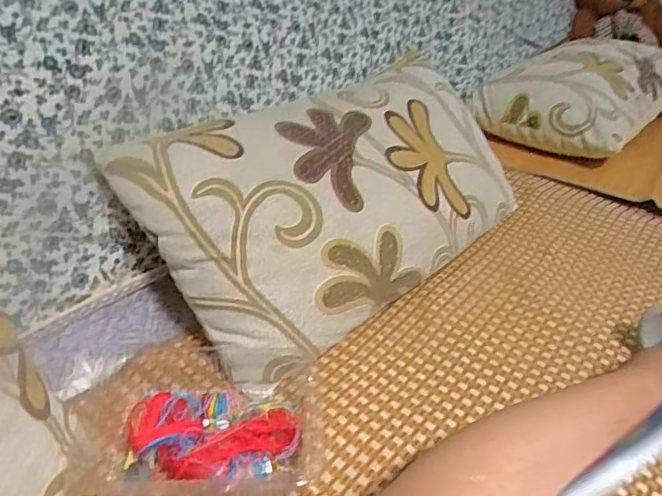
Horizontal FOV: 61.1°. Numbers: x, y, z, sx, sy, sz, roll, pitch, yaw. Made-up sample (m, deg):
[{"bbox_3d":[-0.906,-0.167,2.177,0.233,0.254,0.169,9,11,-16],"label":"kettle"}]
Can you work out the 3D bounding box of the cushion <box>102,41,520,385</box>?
[{"bbox_3d":[0.030,-0.085,0.810,0.599,0.130,0.333,-29,81,-36],"label":"cushion"}]

